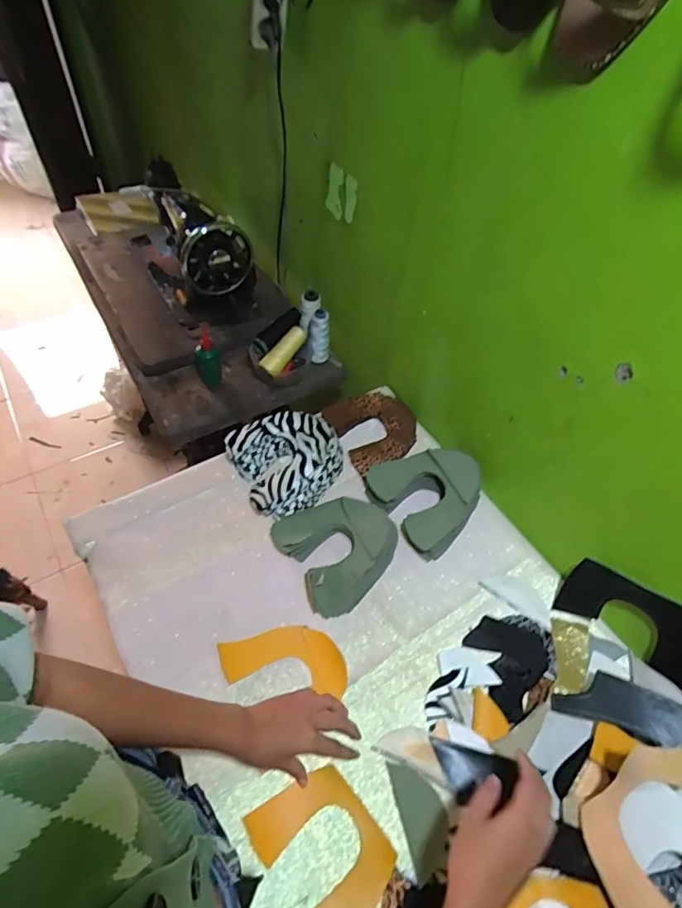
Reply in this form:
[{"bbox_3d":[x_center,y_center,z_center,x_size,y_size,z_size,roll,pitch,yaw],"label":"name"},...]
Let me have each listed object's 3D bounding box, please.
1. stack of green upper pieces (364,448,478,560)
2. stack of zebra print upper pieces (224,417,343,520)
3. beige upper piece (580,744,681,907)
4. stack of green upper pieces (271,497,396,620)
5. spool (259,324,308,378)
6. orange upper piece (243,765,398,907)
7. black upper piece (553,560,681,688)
[{"bbox_3d":[0.144,0.061,0.790,0.164,0.068,0.179,-30,60,-25],"label":"stack of green upper pieces"},{"bbox_3d":[-0.081,0.007,0.795,0.182,0.070,0.171,-21,56,-20],"label":"stack of zebra print upper pieces"},{"bbox_3d":[0.325,0.401,0.508,0.065,0.107,0.195,35,66,-26],"label":"beige upper piece"},{"bbox_3d":[0.000,0.140,0.727,0.167,0.047,0.169,-26,58,-23],"label":"stack of green upper pieces"},{"bbox_3d":[-0.111,-0.207,0.938,0.042,0.034,0.116,32,76,19],"label":"spool"},{"bbox_3d":[-0.019,0.437,0.519,0.116,0.005,0.153,-34,62,-25],"label":"orange upper piece"},{"bbox_3d":[0.393,0.223,0.637,0.011,0.110,0.184,-19,36,-40],"label":"black upper piece"}]

